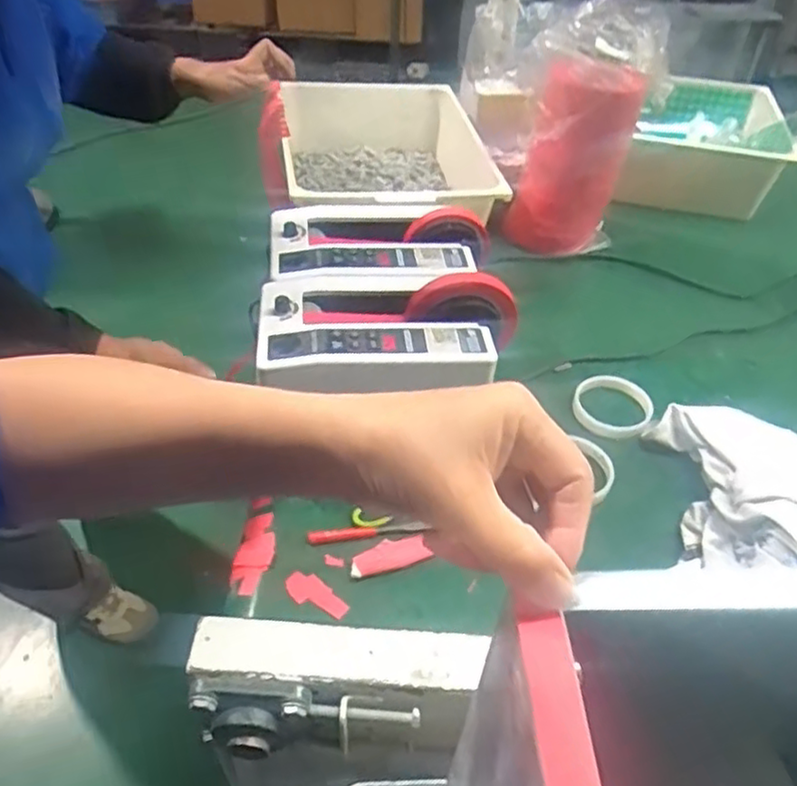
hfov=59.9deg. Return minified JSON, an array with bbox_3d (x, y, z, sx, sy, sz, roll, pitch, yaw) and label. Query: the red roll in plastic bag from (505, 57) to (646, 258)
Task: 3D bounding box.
[{"bbox_3d":[0.235,-0.317,0.950,0.139,0.246,0.104,16,46,13],"label":"red roll in plastic bag"}]

